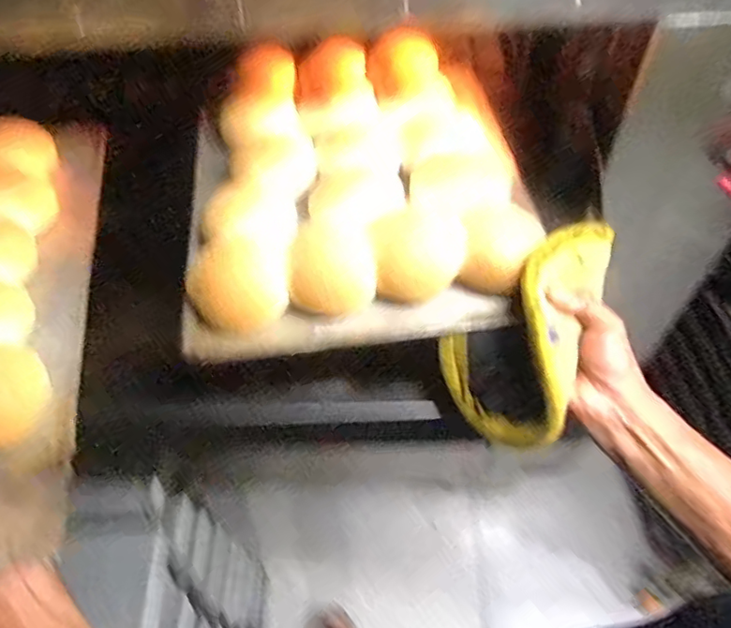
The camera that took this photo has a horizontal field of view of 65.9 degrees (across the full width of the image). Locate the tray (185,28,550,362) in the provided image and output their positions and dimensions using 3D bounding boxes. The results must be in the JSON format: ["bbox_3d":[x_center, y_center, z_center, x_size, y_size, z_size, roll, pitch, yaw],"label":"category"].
[{"bbox_3d":[-0.009,-0.148,0.567,0.320,0.039,0.389,-8,56,-2],"label":"tray"}]

